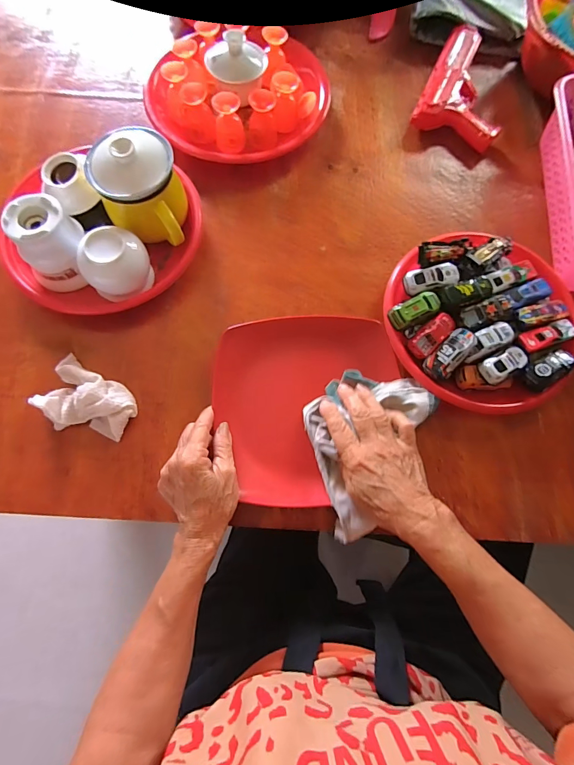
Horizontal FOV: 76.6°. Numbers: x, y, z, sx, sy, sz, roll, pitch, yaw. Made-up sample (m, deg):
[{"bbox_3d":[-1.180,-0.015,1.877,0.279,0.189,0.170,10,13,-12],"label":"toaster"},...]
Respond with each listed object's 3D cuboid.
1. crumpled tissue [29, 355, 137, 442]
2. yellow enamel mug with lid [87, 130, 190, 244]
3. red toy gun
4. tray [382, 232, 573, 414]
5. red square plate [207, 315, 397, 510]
[{"bbox_3d":[-0.220,0.021,0.394,0.102,0.035,0.069,27,75,6],"label":"crumpled tissue"},{"bbox_3d":[-0.171,-0.218,0.426,0.093,0.109,0.102,-1,74,-2],"label":"yellow enamel mug with lid"},{"bbox_3d":[0.272,-0.440,0.542,0.122,0.034,0.195,23,75,5],"label":"red toy gun"},{"bbox_3d":[0.229,-0.073,0.429,0.212,0.047,0.213,0,74,-1],"label":"tray"},{"bbox_3d":[0.026,0.023,0.405,0.200,0.020,0.206,-9,75,-4],"label":"red square plate"}]

